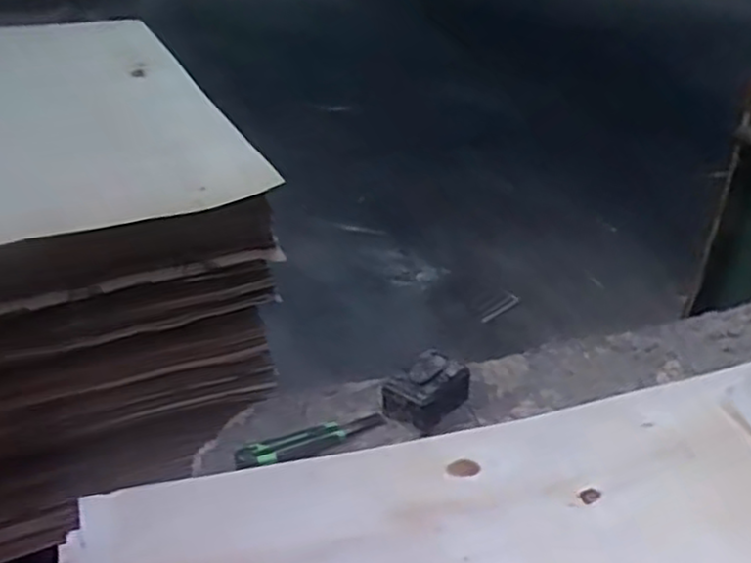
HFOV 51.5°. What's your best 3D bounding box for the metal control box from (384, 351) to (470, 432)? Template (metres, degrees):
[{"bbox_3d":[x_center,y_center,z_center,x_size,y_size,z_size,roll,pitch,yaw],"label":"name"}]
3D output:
[{"bbox_3d":[0.070,0.140,1.055,0.079,0.059,0.123,26,39,32],"label":"metal control box"}]

